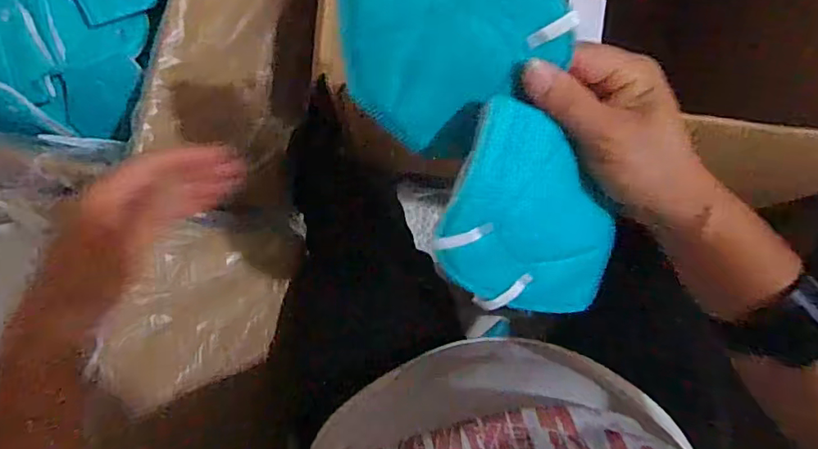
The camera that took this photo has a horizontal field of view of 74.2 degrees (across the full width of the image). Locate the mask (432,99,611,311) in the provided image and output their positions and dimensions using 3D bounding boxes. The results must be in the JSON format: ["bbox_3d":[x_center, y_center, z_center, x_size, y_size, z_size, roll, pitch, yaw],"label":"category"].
[{"bbox_3d":[0.069,-0.001,0.306,0.123,0.022,0.102,22,102,-29],"label":"mask"}]

